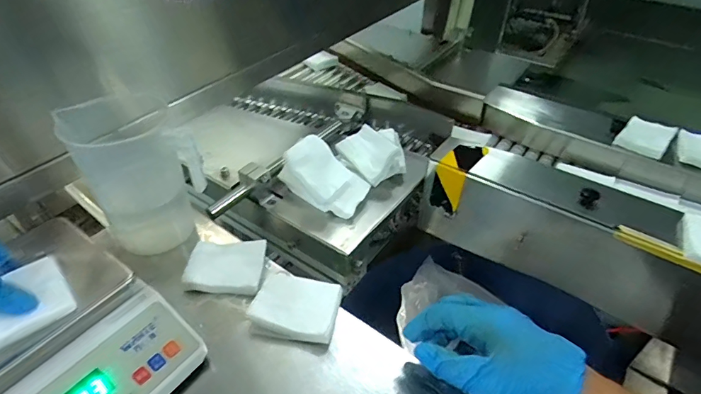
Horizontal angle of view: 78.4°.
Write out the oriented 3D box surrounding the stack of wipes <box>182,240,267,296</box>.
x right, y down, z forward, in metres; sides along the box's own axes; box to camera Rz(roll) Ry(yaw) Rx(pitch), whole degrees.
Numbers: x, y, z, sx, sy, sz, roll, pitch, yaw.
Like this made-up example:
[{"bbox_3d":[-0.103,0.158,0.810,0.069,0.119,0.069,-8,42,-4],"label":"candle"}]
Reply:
[{"bbox_3d":[-0.152,0.084,0.525,0.089,0.015,0.070,0,41,-1],"label":"stack of wipes"}]

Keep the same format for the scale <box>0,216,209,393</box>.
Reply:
[{"bbox_3d":[-0.292,0.137,0.409,0.241,0.066,0.190,26,47,25],"label":"scale"}]

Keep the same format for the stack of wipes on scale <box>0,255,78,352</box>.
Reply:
[{"bbox_3d":[-0.302,0.098,0.382,0.065,0.020,0.093,32,50,30],"label":"stack of wipes on scale"}]

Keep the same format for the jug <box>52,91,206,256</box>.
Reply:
[{"bbox_3d":[-0.261,-0.033,0.525,0.115,0.188,0.127,-30,50,-30],"label":"jug"}]

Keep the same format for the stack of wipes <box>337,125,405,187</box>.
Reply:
[{"bbox_3d":[0.042,-0.072,0.696,0.100,0.047,0.095,-41,61,-8],"label":"stack of wipes"}]

